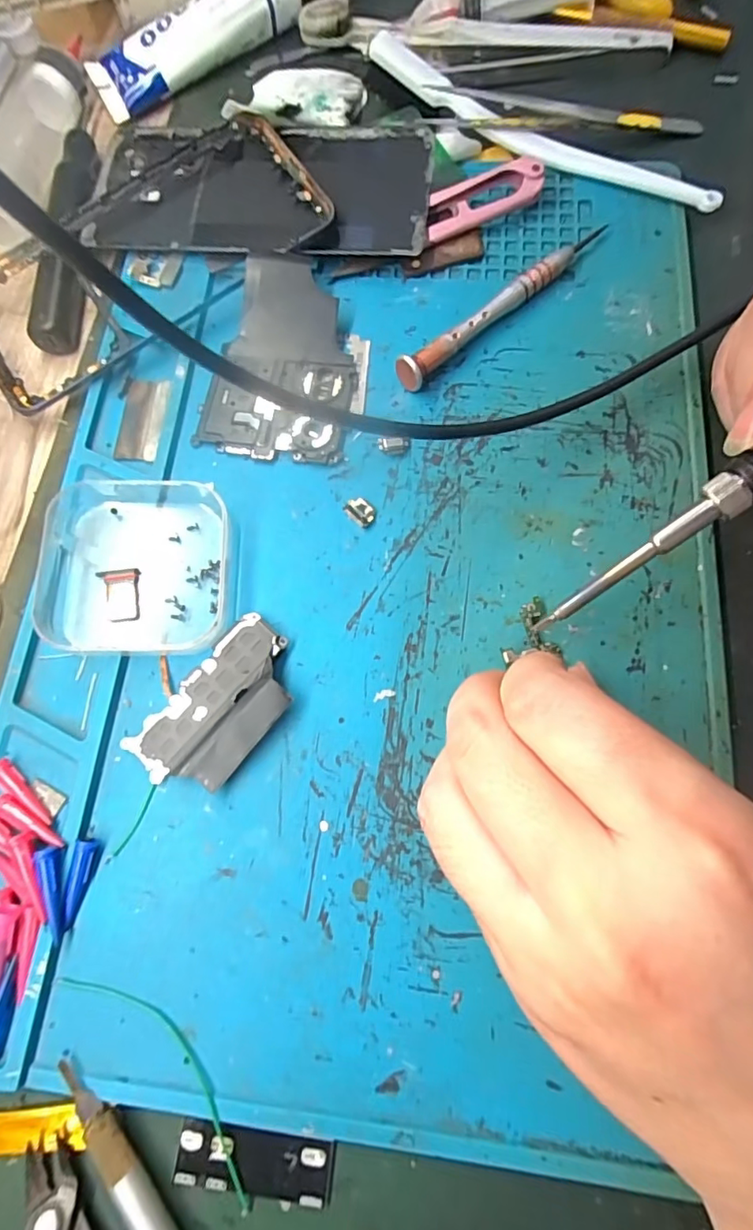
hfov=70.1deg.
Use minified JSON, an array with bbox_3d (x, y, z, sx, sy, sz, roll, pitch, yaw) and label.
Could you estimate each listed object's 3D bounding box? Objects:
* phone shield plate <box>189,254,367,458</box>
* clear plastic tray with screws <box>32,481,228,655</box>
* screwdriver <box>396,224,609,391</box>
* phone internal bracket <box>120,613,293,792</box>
[{"bbox_3d":[-0.036,-0.105,0.218,0.063,0.013,0.083,9,75,4],"label":"phone shield plate"},{"bbox_3d":[-0.088,-0.020,0.195,0.063,0.016,0.066,-2,74,1],"label":"clear plastic tray with screws"},{"bbox_3d":[0.054,-0.130,0.223,0.114,0.012,0.010,-41,77,-9],"label":"screwdriver"},{"bbox_3d":[-0.053,0.031,0.184,0.034,0.007,0.061,38,79,11],"label":"phone internal bracket"}]

